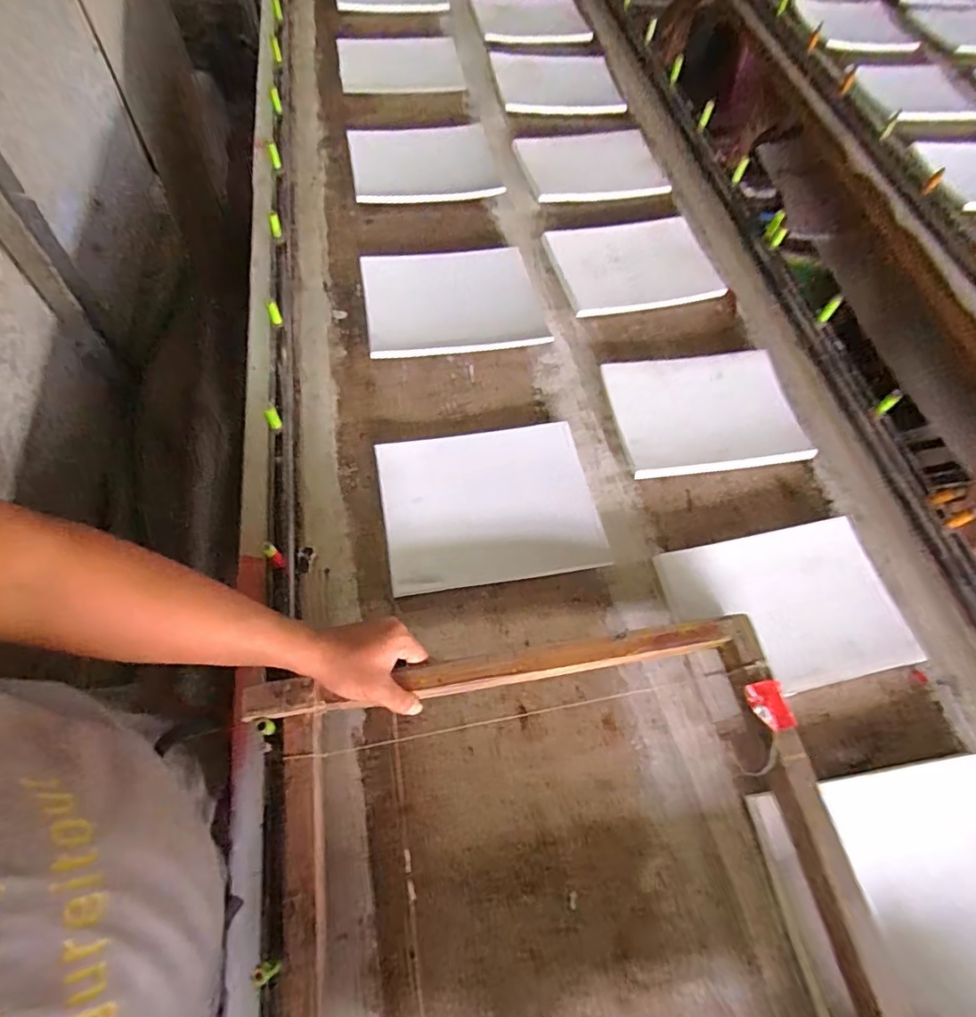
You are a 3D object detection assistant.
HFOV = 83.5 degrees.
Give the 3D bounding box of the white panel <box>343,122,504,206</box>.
[{"bbox_3d":[-0.126,-0.675,1.053,0.268,0.015,0.246,-10,63,-8],"label":"white panel"}]

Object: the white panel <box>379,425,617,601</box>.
[{"bbox_3d":[-0.001,-0.011,0.720,0.268,0.017,0.220,-9,63,-8],"label":"white panel"}]

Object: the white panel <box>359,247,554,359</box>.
[{"bbox_3d":[-0.060,-0.339,0.886,0.272,0.023,0.217,-8,63,-7],"label":"white panel"}]

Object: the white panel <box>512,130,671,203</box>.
[{"bbox_3d":[0.202,-0.684,1.074,0.288,0.020,0.212,-13,63,-11],"label":"white panel"}]

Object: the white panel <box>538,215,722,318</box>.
[{"bbox_3d":[0.248,-0.422,0.943,0.271,0.014,0.199,-11,64,-9],"label":"white panel"}]

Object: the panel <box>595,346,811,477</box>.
[{"bbox_3d":[0.319,-0.147,0.814,0.261,0.017,0.202,-6,63,-6],"label":"panel"}]

